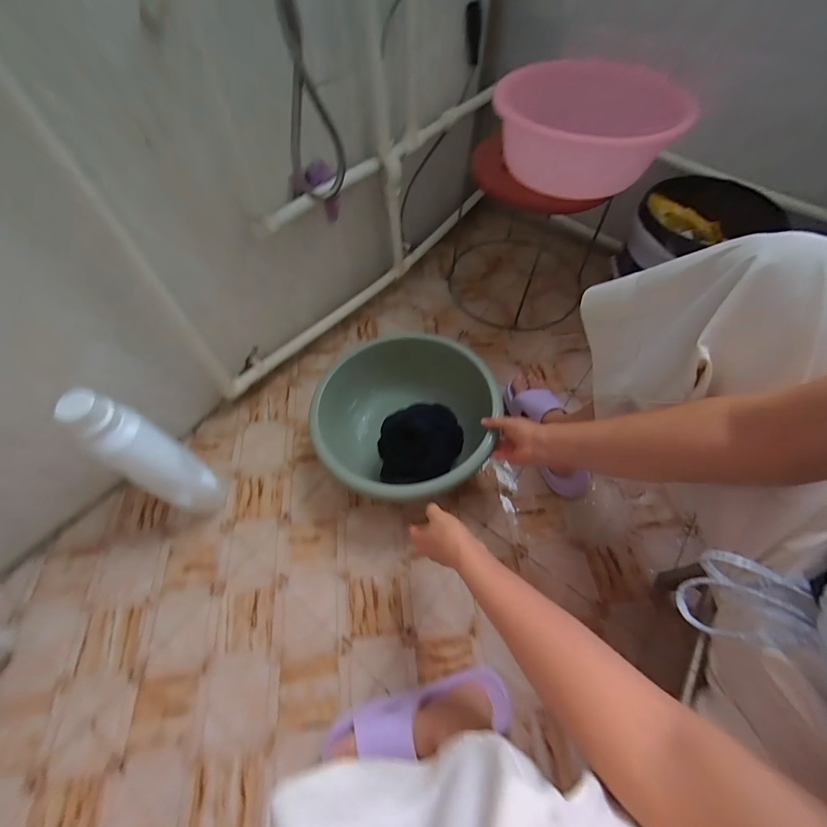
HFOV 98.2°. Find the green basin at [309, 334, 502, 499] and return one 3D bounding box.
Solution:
[{"bbox_3d":[-0.015,0.017,0.694,0.332,0.155,0.319,4,59,1],"label":"green basin"}]

